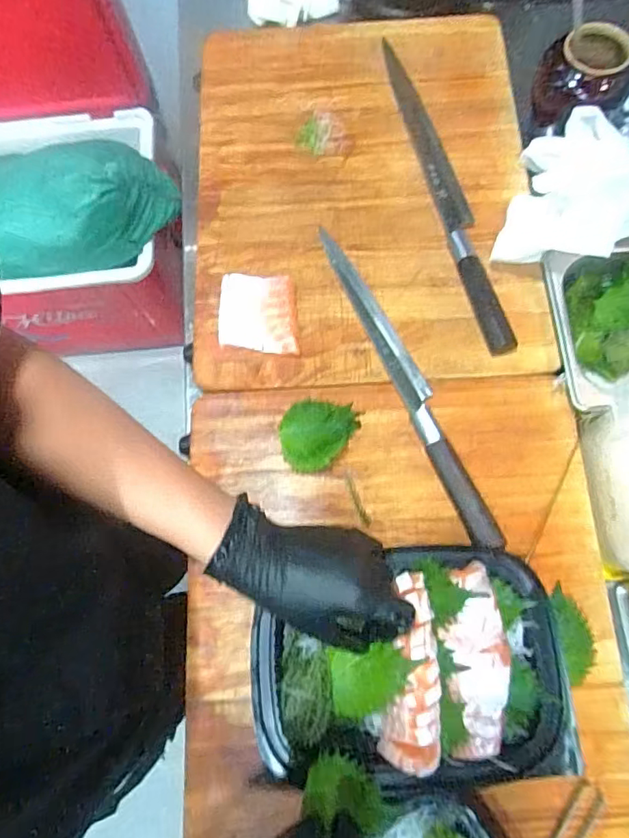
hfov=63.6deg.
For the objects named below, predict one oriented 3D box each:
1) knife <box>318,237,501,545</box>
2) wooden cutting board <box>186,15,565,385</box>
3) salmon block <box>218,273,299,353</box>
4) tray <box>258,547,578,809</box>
[{"bbox_3d":[0.092,-0.045,0.505,0.035,0.022,0.357,-22,74,-5],"label":"knife"},{"bbox_3d":[0.051,-0.267,0.581,0.368,0.018,0.480,-2,73,1],"label":"wooden cutting board"},{"bbox_3d":[-0.060,-0.111,0.531,0.080,0.013,0.091,-3,73,1],"label":"salmon block"},{"bbox_3d":[0.082,0.205,0.419,0.260,0.039,0.175,-9,73,-1],"label":"tray"}]

